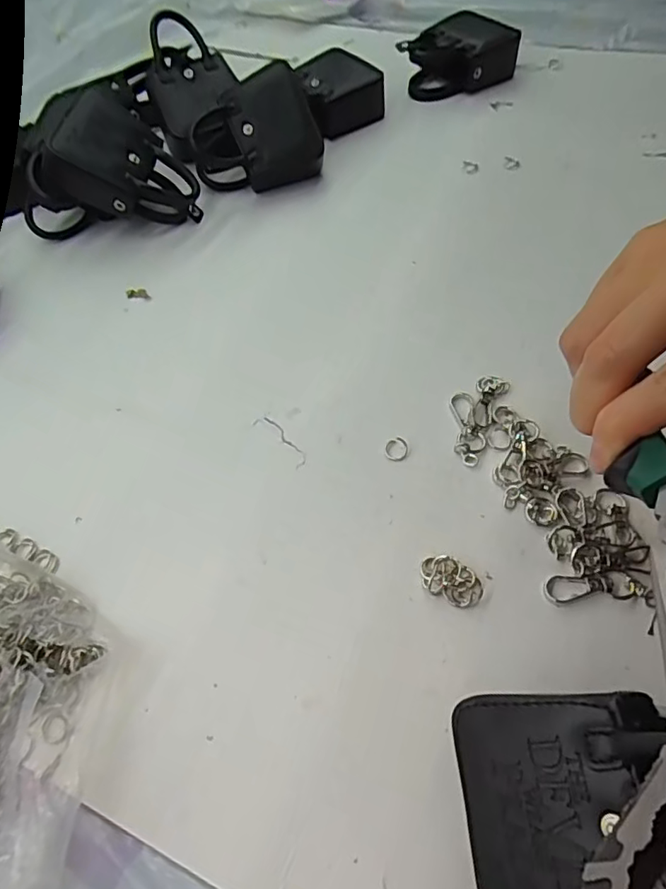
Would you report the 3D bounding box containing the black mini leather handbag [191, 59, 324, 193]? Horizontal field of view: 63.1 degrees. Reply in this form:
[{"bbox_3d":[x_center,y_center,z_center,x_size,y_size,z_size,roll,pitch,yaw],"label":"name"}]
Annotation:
[{"bbox_3d":[-0.063,-0.238,0.423,0.099,0.046,0.078,-23,98,1],"label":"black mini leather handbag"}]

